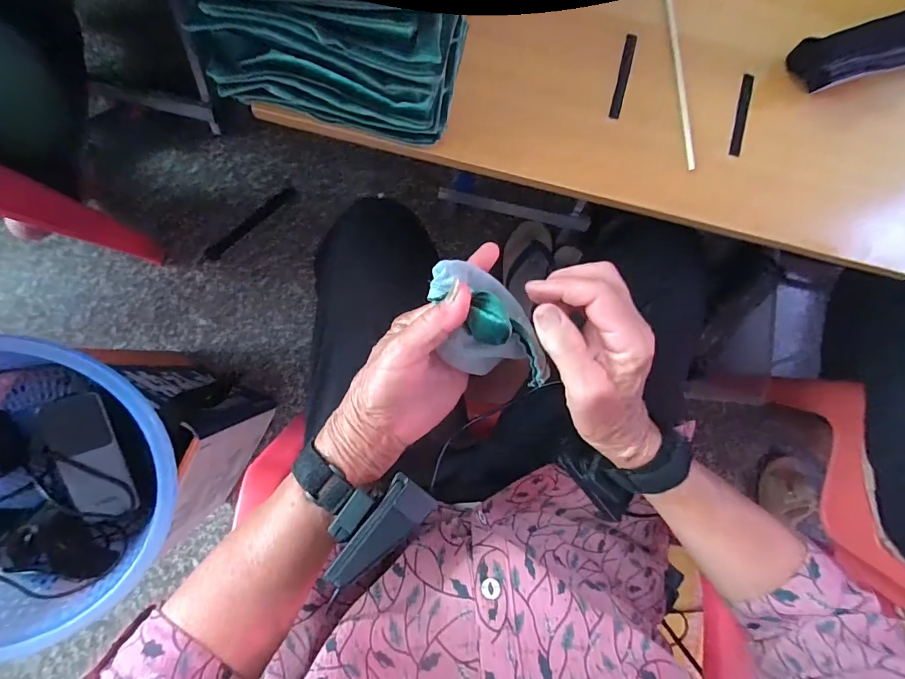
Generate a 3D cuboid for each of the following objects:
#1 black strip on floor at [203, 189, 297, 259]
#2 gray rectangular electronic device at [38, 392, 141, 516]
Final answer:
[{"bbox_3d":[-0.385,-0.225,0.828,0.203,0.009,0.025,-42,93,-6],"label":"black strip on floor"},{"bbox_3d":[-0.376,0.121,0.442,0.065,0.018,0.123,-15,90,-6],"label":"gray rectangular electronic device"}]

